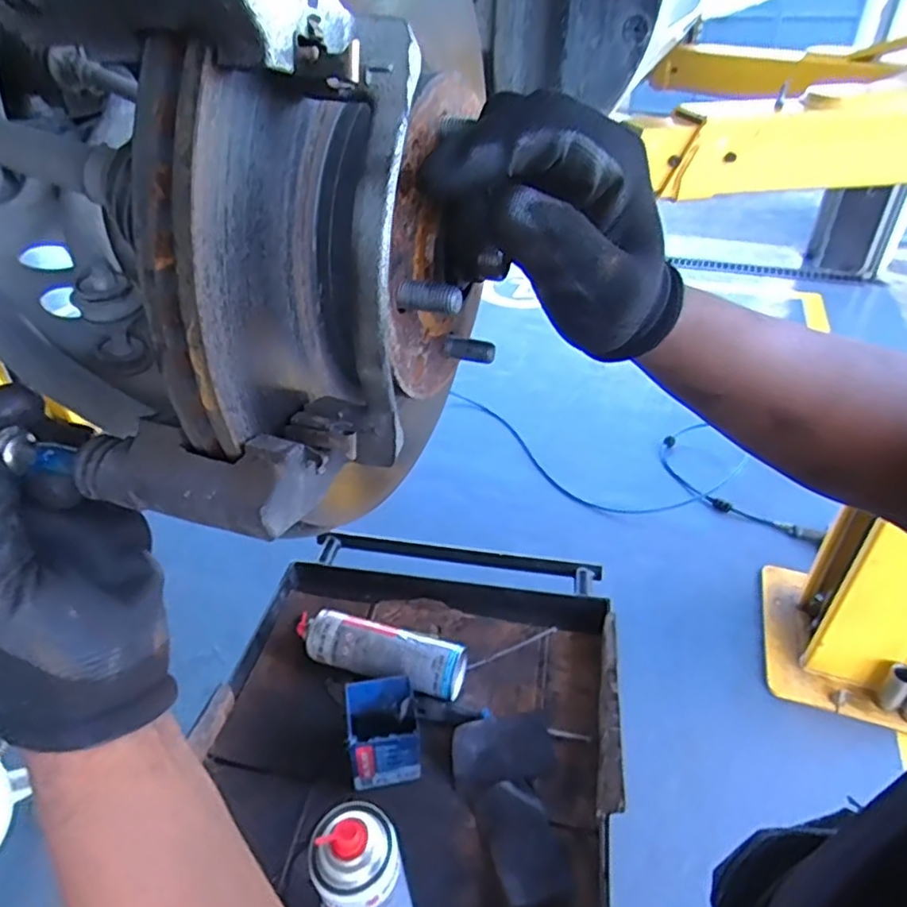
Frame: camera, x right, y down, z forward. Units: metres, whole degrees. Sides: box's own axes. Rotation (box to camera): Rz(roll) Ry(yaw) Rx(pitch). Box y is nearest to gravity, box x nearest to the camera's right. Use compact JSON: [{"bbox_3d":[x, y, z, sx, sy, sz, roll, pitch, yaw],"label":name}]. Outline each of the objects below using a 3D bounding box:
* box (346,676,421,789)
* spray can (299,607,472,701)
[{"bbox_3d":[-0.077,0.309,0.685,0.076,0.087,0.082,-6,37,-6],"label":"box"},{"bbox_3d":[-0.096,0.256,0.787,0.227,0.065,0.064,11,39,15],"label":"spray can"}]

